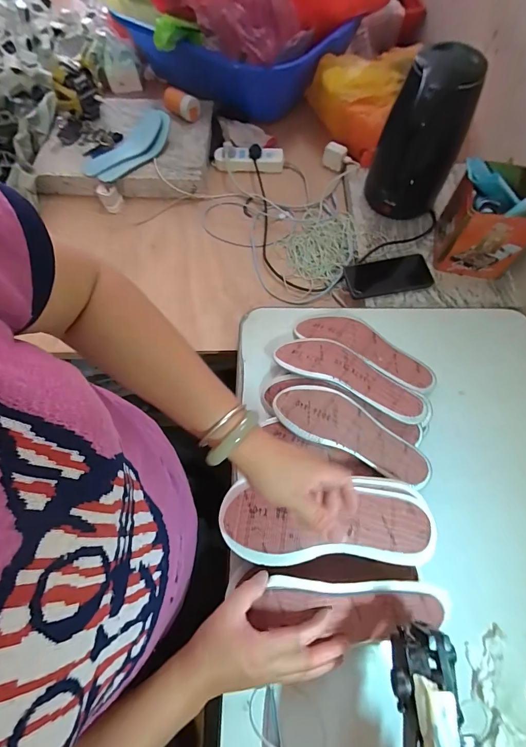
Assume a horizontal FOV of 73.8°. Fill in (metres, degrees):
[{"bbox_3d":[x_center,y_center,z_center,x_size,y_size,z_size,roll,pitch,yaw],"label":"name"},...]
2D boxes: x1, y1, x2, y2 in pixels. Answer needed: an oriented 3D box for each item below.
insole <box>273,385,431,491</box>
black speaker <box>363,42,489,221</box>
[{"bbox_3d":[0.135,0.083,0.522,0.243,0.032,0.080,23,68,7],"label":"insole"},{"bbox_3d":[0.288,-0.413,0.661,0.145,0.265,0.141,26,68,9],"label":"black speaker"}]

